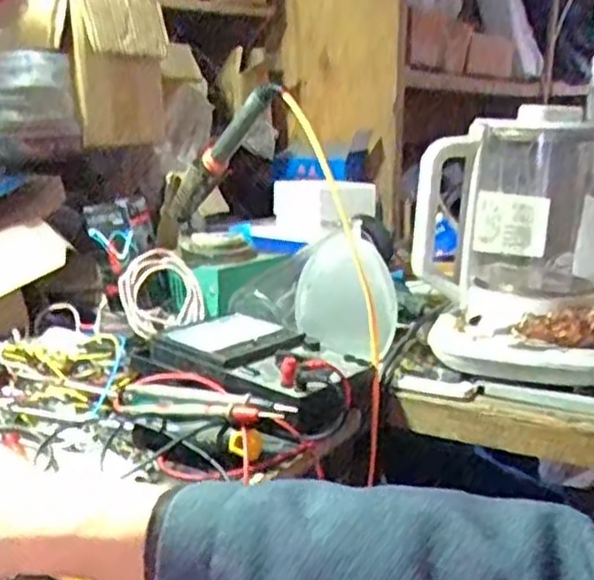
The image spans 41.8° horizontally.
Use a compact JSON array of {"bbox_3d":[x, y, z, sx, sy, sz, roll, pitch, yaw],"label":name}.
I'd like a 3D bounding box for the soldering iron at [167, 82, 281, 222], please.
[{"bbox_3d":[-0.078,-0.134,0.769,0.021,0.028,0.232,-10,-18,-35],"label":"soldering iron"}]

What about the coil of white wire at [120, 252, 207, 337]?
[{"bbox_3d":[-0.144,0.006,0.796,0.083,0.087,0.033,-17,-12,-40],"label":"coil of white wire"}]

